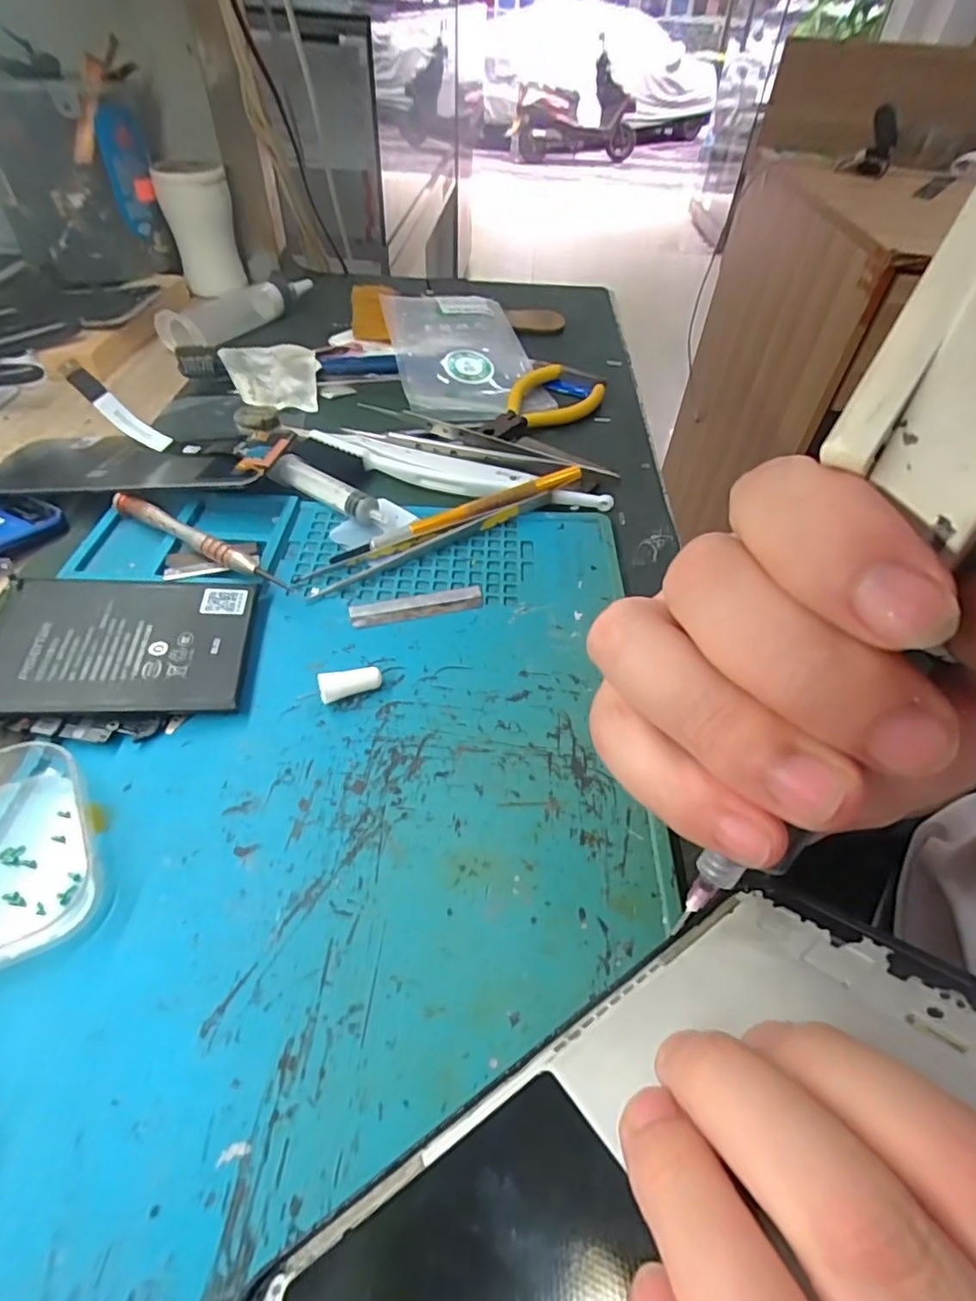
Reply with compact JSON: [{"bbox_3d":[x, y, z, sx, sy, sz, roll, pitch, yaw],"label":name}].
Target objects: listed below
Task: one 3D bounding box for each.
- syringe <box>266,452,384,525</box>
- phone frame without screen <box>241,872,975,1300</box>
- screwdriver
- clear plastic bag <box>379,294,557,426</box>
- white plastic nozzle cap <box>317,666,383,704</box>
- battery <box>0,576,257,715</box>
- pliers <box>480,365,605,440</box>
[{"bbox_3d":[-0.080,-0.080,0.291,0.076,0.013,0.012,29,53,20],"label":"syringe"},{"bbox_3d":[0.030,0.103,0.115,0.160,0.005,0.074,-26,14,-23],"label":"phone frame without screen"},{"bbox_3d":[-0.131,-0.049,0.262,0.110,0.013,0.008,27,53,19],"label":"screwdriver"},{"bbox_3d":[-0.017,-0.211,0.408,0.094,0.013,0.167,-8,50,-11],"label":"clear plastic bag"},{"bbox_3d":[-0.052,0.013,0.219,0.023,0.009,0.009,-16,52,-16],"label":"white plastic nozzle cap"},{"bbox_3d":[-0.138,-0.004,0.219,0.087,0.004,0.064,0,50,-12],"label":"battery"},{"bbox_3d":[0.030,-0.155,0.367,0.056,0.009,0.096,35,56,24],"label":"pliers"}]

